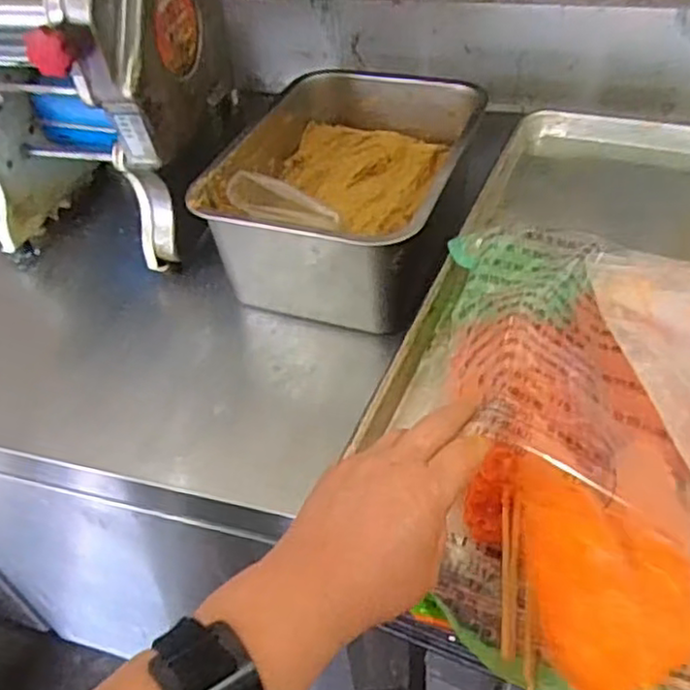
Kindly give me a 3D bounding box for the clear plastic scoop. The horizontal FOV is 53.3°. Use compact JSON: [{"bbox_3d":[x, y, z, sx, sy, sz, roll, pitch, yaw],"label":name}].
[{"bbox_3d":[-0.059,-0.135,0.663,0.108,0.031,0.035,19,47,-3],"label":"clear plastic scoop"}]

